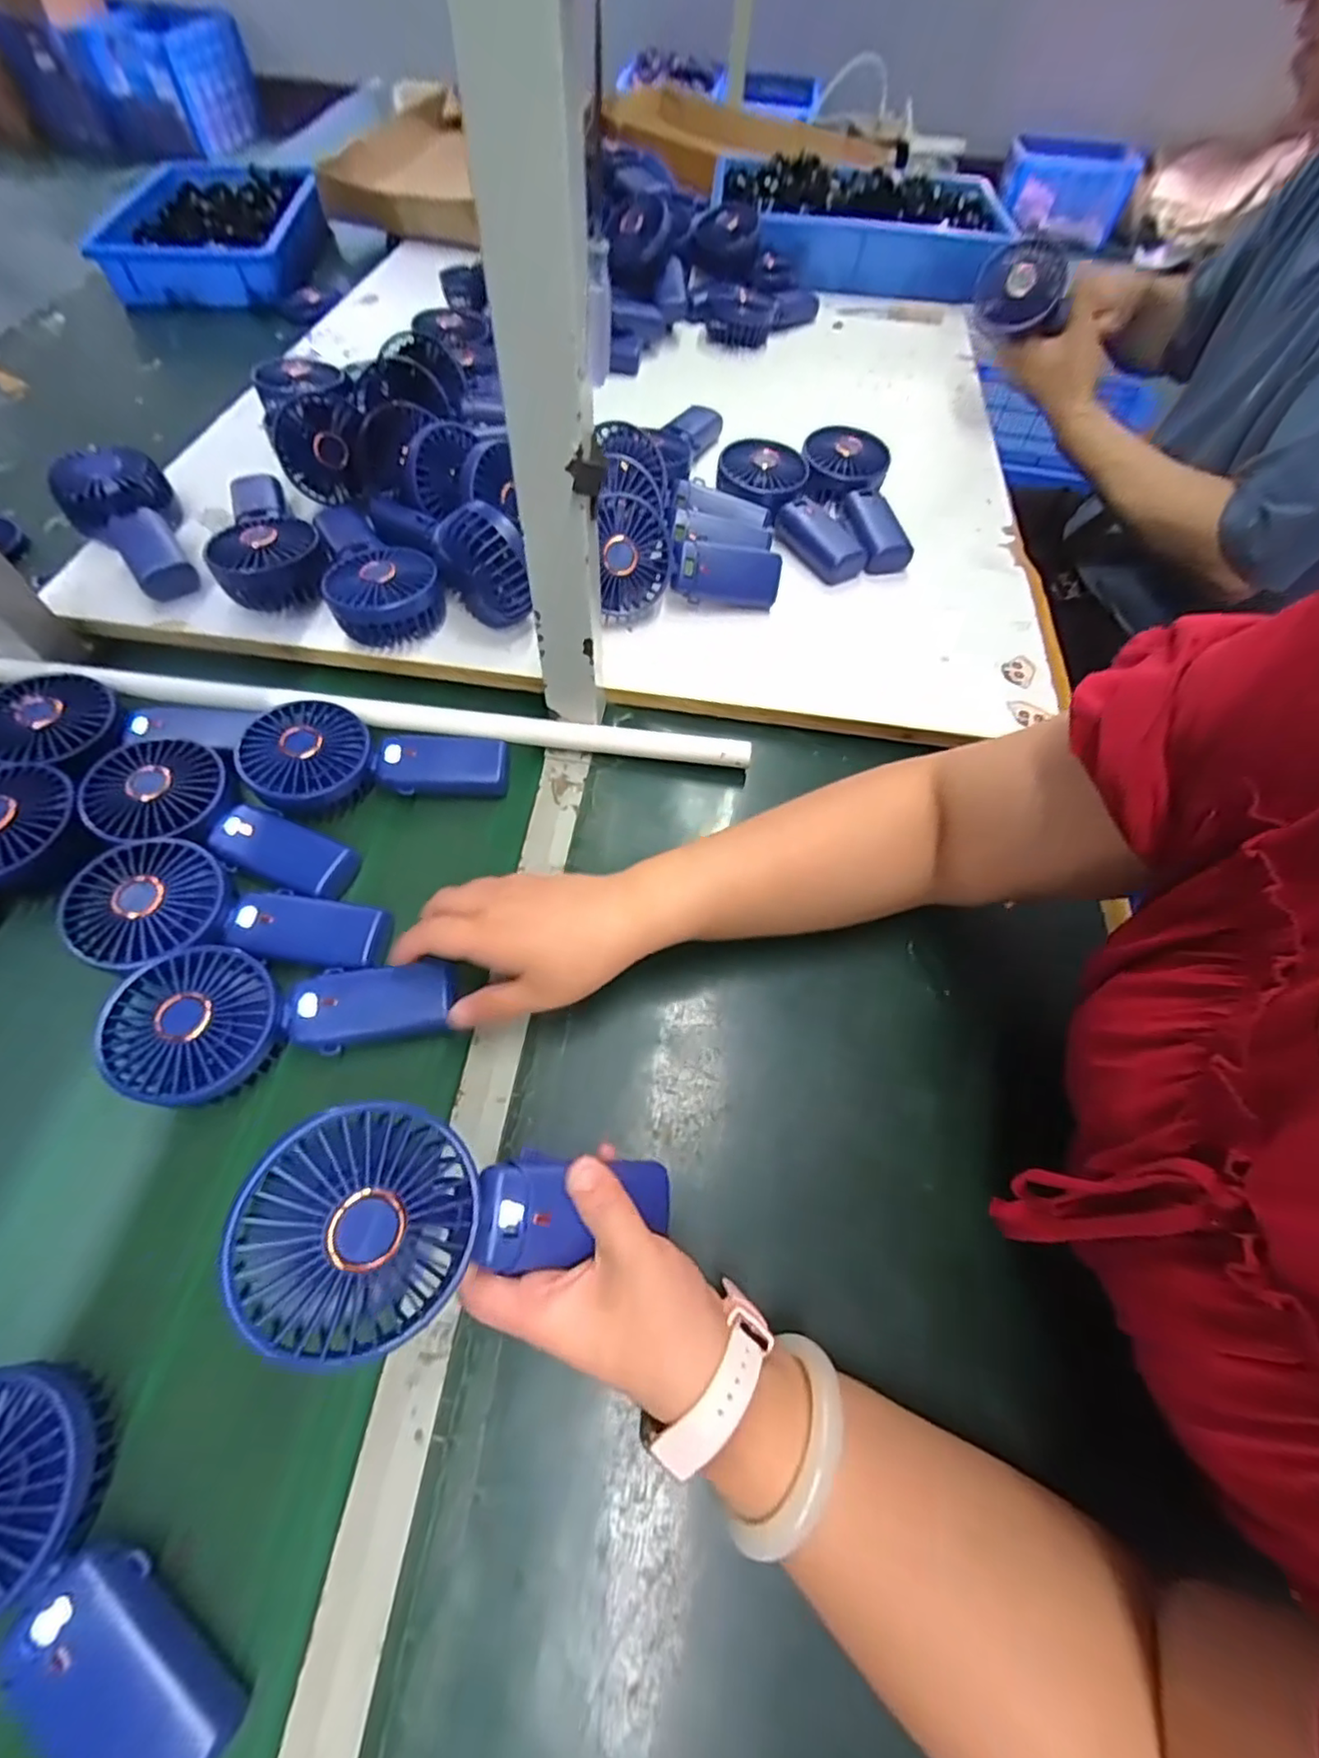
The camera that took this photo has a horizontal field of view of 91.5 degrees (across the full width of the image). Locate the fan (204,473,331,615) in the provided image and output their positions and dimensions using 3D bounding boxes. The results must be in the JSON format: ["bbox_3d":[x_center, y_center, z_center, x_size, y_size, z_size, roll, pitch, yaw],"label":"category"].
[{"bbox_3d":[-0.338,-0.298,0.553,0.088,0.047,0.174,-18,63,-13],"label":"fan"}]

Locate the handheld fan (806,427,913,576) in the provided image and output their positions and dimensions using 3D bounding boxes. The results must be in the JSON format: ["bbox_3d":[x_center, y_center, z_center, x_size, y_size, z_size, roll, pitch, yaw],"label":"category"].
[{"bbox_3d":[0.190,-0.378,0.640,0.073,0.061,0.187,-4,60,-6],"label":"handheld fan"}]

